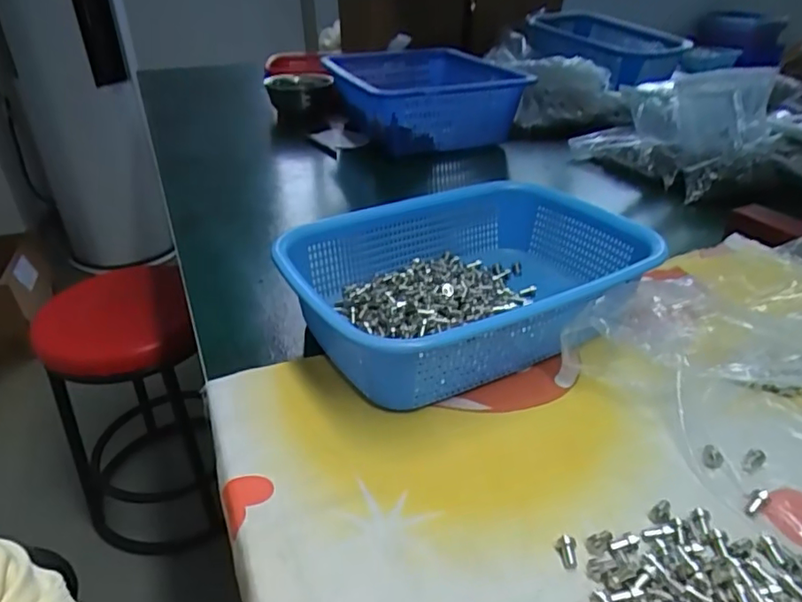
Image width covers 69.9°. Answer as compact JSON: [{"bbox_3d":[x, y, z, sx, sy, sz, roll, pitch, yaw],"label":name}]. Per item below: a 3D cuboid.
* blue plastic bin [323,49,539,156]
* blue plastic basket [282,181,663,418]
[{"bbox_3d":[0.043,-0.342,0.965,0.273,0.109,0.387,-7,32,-10],"label":"blue plastic bin"},{"bbox_3d":[0.056,-0.017,0.473,0.282,0.071,0.211,-13,33,-19],"label":"blue plastic basket"}]

